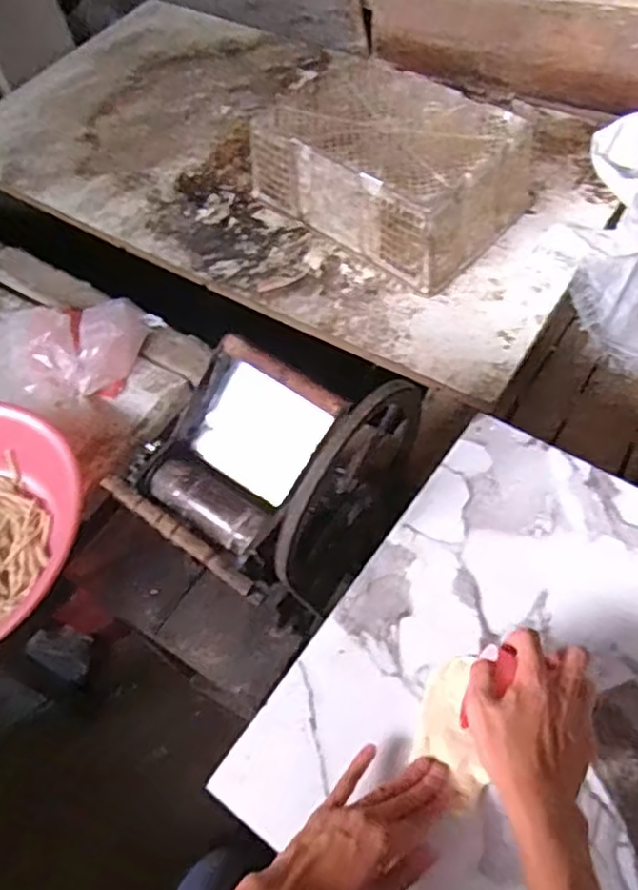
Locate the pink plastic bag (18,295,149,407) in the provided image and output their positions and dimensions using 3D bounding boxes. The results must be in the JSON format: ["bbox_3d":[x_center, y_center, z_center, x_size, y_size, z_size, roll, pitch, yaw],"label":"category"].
[{"bbox_3d":[-0.443,-0.175,1.218,0.227,0.064,0.218,12,58,12],"label":"pink plastic bag"}]

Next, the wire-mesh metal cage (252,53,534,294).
[{"bbox_3d":[0.126,-0.541,1.287,0.464,0.169,0.308,38,66,25],"label":"wire-mesh metal cage"}]

